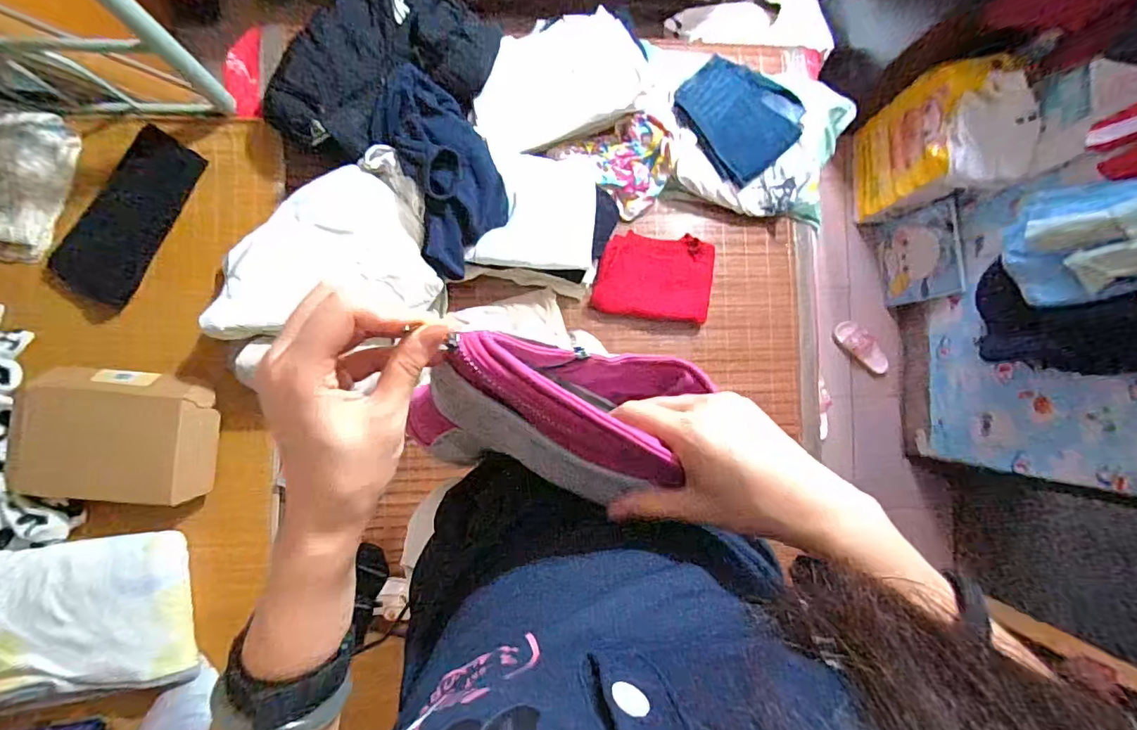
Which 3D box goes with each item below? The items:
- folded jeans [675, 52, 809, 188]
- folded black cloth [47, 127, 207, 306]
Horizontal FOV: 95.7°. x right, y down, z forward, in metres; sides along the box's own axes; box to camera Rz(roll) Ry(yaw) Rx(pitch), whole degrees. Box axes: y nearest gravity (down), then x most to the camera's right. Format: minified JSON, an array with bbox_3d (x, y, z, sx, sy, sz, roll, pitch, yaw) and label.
[{"bbox_3d":[0.426,-0.626,1.276,0.253,0.055,0.290,-41,91,-4],"label":"folded jeans"},{"bbox_3d":[-1.065,-0.359,1.259,0.162,0.020,0.431,35,91,-24],"label":"folded black cloth"}]

